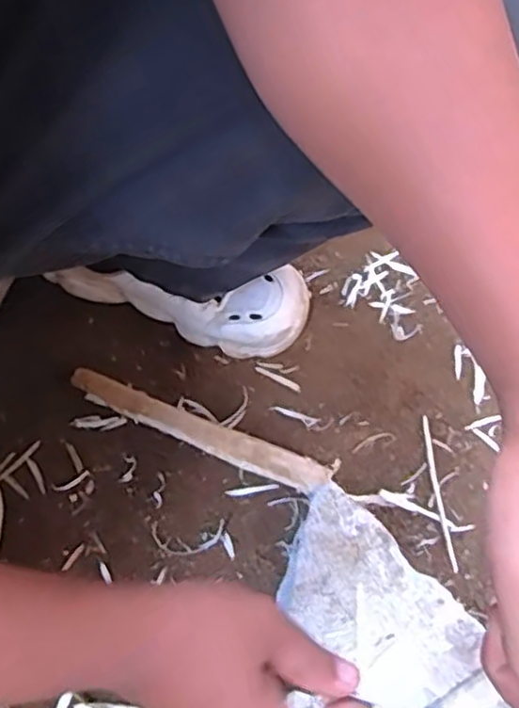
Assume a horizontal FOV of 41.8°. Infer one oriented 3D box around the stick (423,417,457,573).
[{"bbox_3d":[0.148,0.114,0.562,0.007,0.007,0.125,-6,69,-4],"label":"stick"}]

